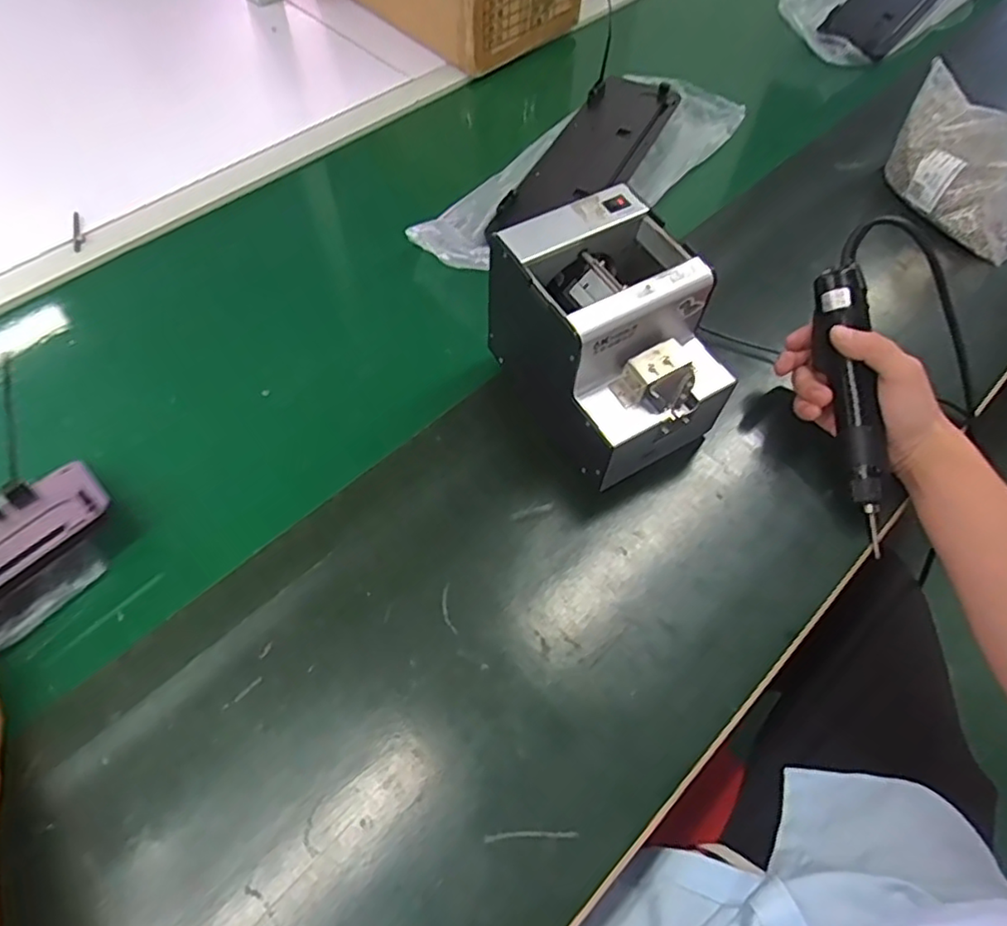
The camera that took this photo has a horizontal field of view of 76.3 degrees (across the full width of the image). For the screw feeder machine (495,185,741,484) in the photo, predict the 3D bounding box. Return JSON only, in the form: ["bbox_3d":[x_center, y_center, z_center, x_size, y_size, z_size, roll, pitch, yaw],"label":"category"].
[{"bbox_3d":[0.087,-0.101,0.538,0.130,0.154,0.184,-29,64,-18],"label":"screw feeder machine"}]

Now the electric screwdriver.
[{"bbox_3d":[0.290,-0.047,0.530,0.043,0.036,0.232,-5,84,-5],"label":"electric screwdriver"}]

